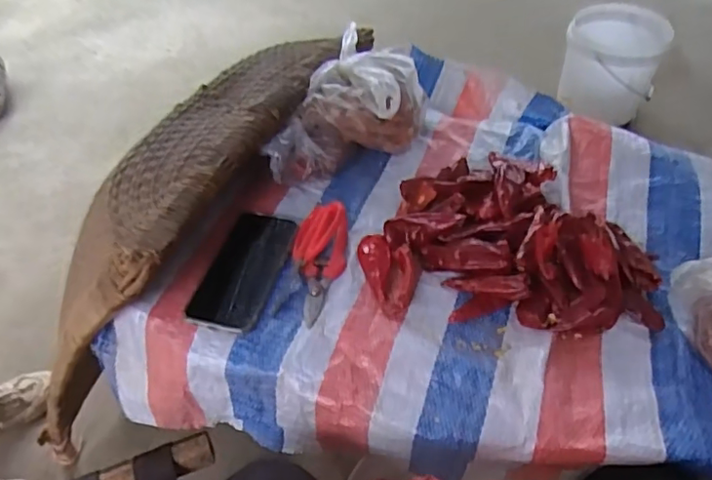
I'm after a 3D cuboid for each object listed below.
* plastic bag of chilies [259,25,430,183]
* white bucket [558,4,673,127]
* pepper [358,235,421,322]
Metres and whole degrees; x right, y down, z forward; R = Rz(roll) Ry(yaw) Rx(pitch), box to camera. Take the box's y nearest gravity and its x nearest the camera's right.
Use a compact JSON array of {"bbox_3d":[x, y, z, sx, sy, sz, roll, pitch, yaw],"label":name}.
[{"bbox_3d":[-0.007,-0.164,0.732,0.153,0.119,0.240,22,54,22],"label":"plastic bag of chilies"},{"bbox_3d":[0.689,-0.468,1.516,0.241,0.241,0.241,-2,48,2],"label":"white bucket"},{"bbox_3d":[0.042,0.033,0.612,0.063,0.024,0.105,-13,49,-7],"label":"pepper"}]

